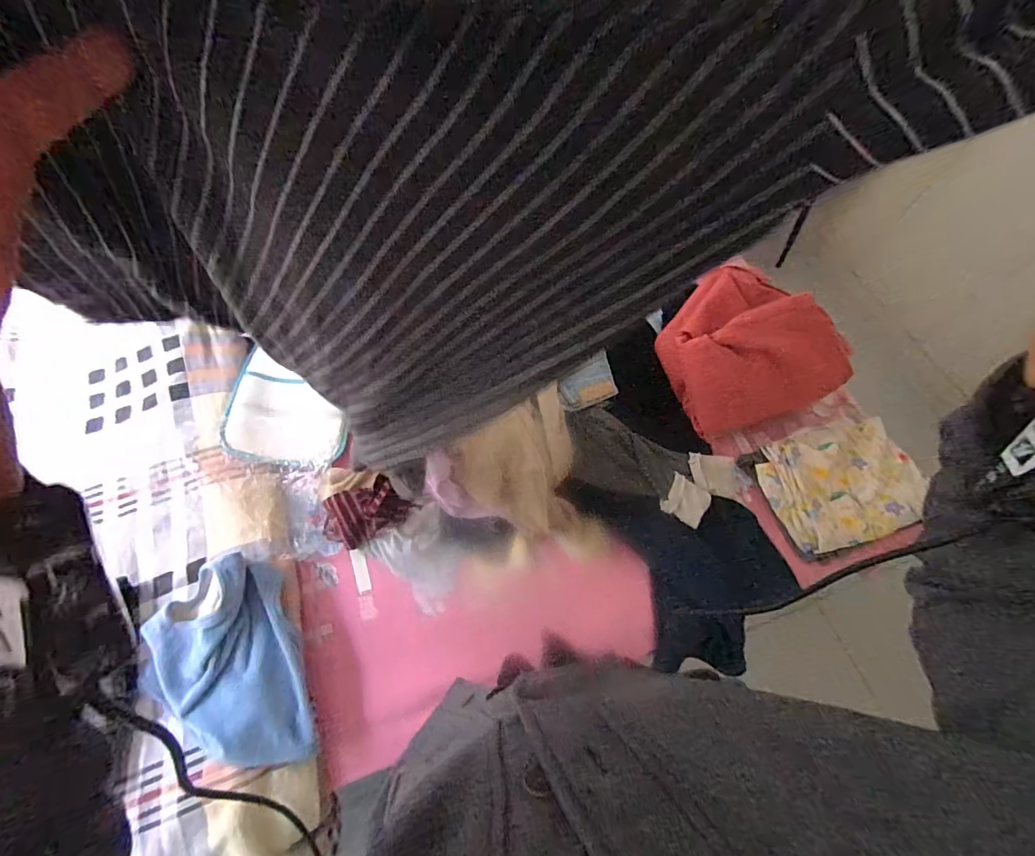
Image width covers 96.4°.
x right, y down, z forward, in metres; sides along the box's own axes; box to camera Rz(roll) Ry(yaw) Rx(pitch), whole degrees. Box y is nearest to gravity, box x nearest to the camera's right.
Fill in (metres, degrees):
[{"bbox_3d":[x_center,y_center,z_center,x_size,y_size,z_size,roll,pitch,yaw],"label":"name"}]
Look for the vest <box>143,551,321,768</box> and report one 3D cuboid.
[{"bbox_3d":[-0.430,0.357,0.677,0.201,0.069,0.304,-24,67,-15],"label":"vest"}]

